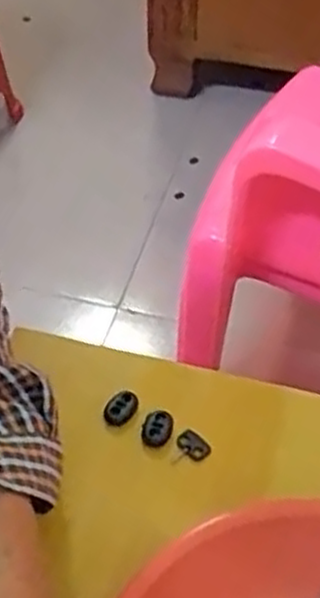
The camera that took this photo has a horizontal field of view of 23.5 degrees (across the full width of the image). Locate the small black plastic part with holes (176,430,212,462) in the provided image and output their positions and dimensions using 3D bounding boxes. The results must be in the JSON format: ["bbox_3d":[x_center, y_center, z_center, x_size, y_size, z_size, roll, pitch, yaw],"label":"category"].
[{"bbox_3d":[0.018,0.080,0.417,0.019,0.004,0.011,34,58,27],"label":"small black plastic part with holes"}]

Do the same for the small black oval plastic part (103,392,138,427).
[{"bbox_3d":[-0.022,0.062,0.428,0.016,0.006,0.020,22,53,19],"label":"small black oval plastic part"}]

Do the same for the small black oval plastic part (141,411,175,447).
[{"bbox_3d":[-0.002,0.070,0.419,0.017,0.005,0.019,21,52,18],"label":"small black oval plastic part"}]

